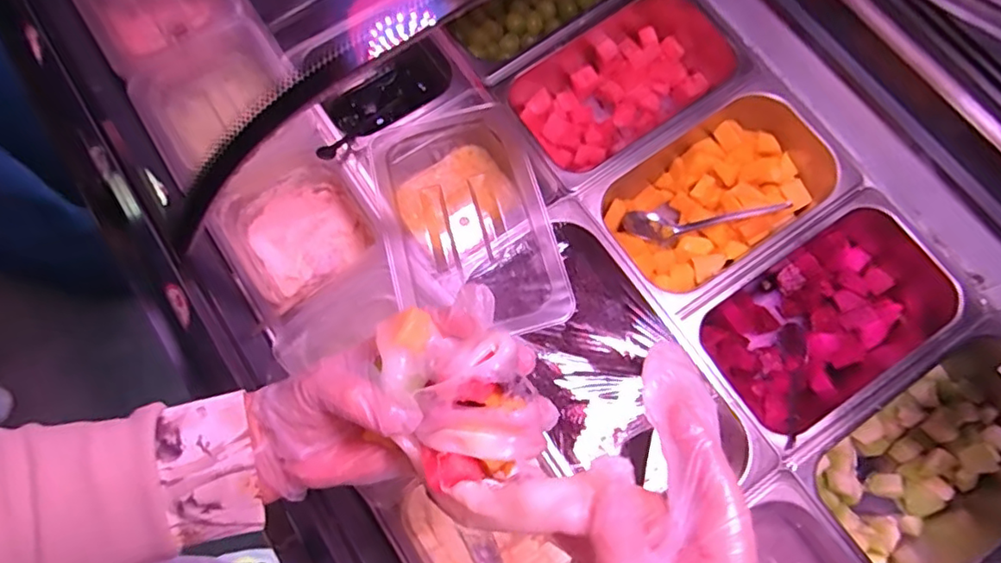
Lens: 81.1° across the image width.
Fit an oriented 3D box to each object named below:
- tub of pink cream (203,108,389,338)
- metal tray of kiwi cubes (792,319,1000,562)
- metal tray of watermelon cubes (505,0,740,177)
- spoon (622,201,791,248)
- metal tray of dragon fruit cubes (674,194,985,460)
[{"bbox_3d":[-0.213,-0.054,0.648,0.157,0.103,0.189,-31,77,-6],"label":"tub of pink cream"},{"bbox_3d":[0.432,0.176,0.588,0.274,0.107,0.165,-34,77,-7],"label":"metal tray of kiwi cubes"},{"bbox_3d":[0.153,-0.235,0.697,0.274,0.086,0.163,-32,77,-7],"label":"metal tray of watermelon cubes"},{"bbox_3d":[0.226,-0.069,0.649,0.169,0.024,0.041,-9,74,19],"label":"spoon"},{"bbox_3d":[0.333,0.040,0.619,0.274,0.095,0.163,-34,77,-7],"label":"metal tray of dragon fruit cubes"}]

